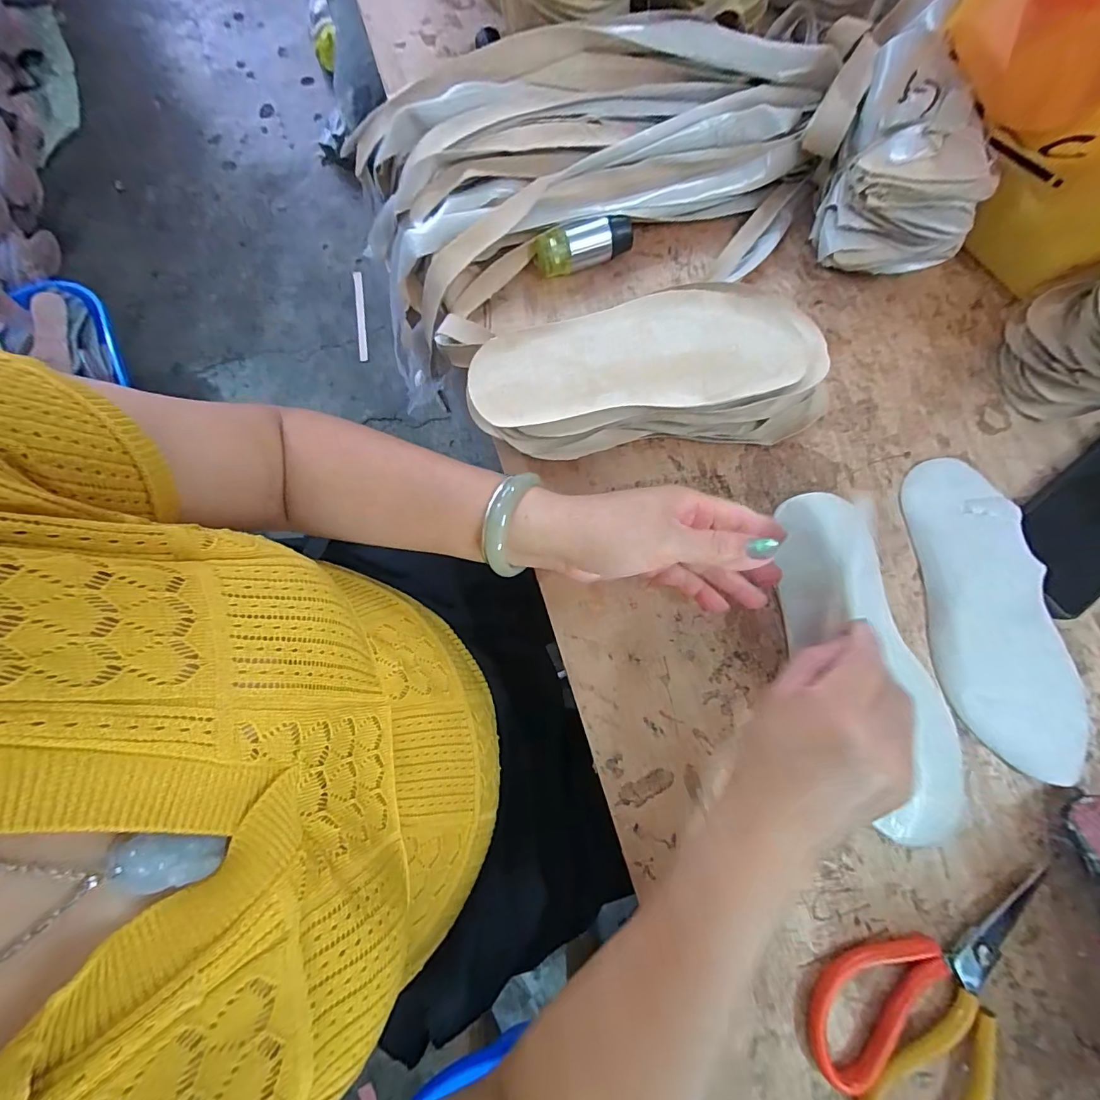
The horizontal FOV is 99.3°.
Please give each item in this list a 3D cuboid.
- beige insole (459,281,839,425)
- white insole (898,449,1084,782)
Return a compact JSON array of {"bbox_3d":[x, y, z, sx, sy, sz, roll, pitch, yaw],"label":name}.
[{"bbox_3d":[0.071,-0.146,0.344,0.255,0.007,0.096,-7,78,-2],"label":"beige insole"},{"bbox_3d":[0.323,0.043,0.343,0.081,0.018,0.229,-8,78,-2],"label":"white insole"}]

